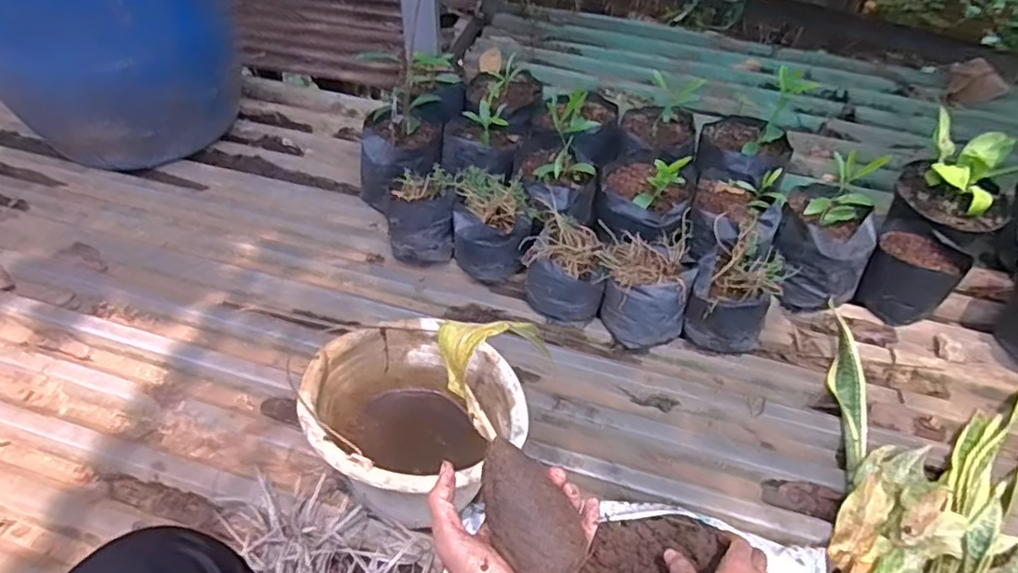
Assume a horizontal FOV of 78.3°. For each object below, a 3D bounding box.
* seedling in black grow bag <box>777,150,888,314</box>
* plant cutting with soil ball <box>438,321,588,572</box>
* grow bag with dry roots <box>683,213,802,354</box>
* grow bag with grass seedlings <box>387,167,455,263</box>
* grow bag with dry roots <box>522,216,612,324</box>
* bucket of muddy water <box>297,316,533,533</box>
[{"bbox_3d":[0.511,-0.085,1.006,0.145,0.228,0.156,22,52,16],"label":"seedling in black grow bag"},{"bbox_3d":[0.009,0.109,0.455,0.080,0.050,0.189,-15,74,-15],"label":"plant cutting with soil ball"},{"bbox_3d":[0.351,0.007,0.972,0.121,0.135,0.156,18,51,13],"label":"grow bag with dry roots"},{"bbox_3d":[-0.148,-0.113,1.064,0.117,0.135,0.097,-7,49,-8],"label":"grow bag with grass seedlings"},{"bbox_3d":[0.090,-0.027,1.010,0.128,0.102,0.131,10,49,6],"label":"grow bag with dry roots"},{"bbox_3d":[-0.118,0.155,0.755,0.226,0.148,0.219,2,50,-2],"label":"bucket of muddy water"}]

